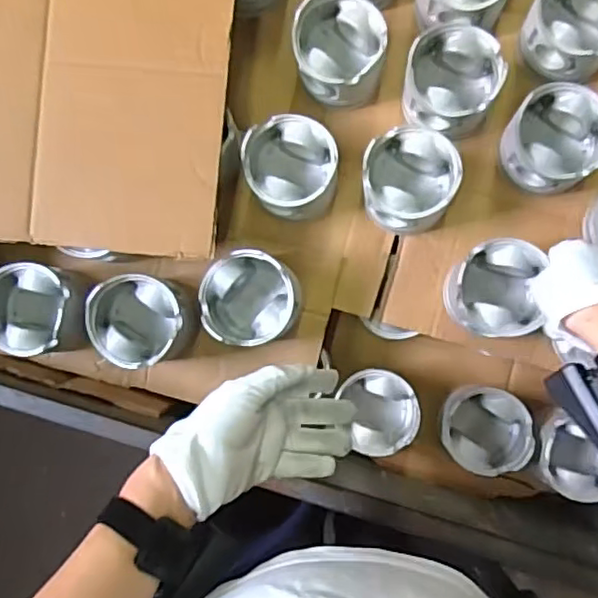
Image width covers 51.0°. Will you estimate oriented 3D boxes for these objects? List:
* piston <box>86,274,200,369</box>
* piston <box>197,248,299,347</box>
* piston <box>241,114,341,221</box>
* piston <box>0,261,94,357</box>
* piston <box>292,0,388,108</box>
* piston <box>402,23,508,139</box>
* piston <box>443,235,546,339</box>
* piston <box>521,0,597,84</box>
[{"bbox_3d":[-0.160,0.023,0.659,0.099,0.084,0.092,-4,87,4],"label":"piston"},{"bbox_3d":[-0.047,-0.001,0.650,0.091,0.087,0.090,0,88,4],"label":"piston"},{"bbox_3d":[-0.004,-0.136,0.652,0.089,0.086,0.095,0,88,4],"label":"piston"},{"bbox_3d":[-0.270,0.011,0.662,0.096,0.086,0.091,0,88,4],"label":"piston"},{"bbox_3d":[0.043,-0.256,0.653,0.093,0.075,0.100,3,88,4],"label":"piston"},{"bbox_3d":[0.157,-0.219,0.648,0.090,0.086,0.092,0,88,4],"label":"piston"},{"bbox_3d":[0.190,-0.010,0.613,0.086,0.080,0.089,0,89,9],"label":"piston"},{"bbox_3d":[0.277,-0.275,0.631,0.096,0.074,0.093,0,88,4],"label":"piston"}]

